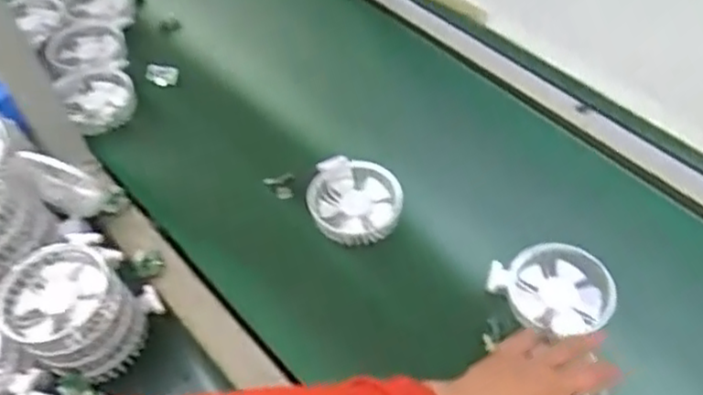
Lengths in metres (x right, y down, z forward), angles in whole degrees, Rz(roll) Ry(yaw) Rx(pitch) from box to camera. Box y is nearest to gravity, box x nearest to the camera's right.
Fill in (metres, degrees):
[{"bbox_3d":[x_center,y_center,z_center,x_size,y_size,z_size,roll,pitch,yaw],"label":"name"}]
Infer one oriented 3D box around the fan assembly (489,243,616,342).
[{"bbox_3d":[0.179,0.084,0.621,0.092,0.032,0.083,-21,53,-11],"label":"fan assembly"}]

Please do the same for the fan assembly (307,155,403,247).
[{"bbox_3d":[0.004,0.004,0.697,0.093,0.040,0.093,0,70,1],"label":"fan assembly"}]

